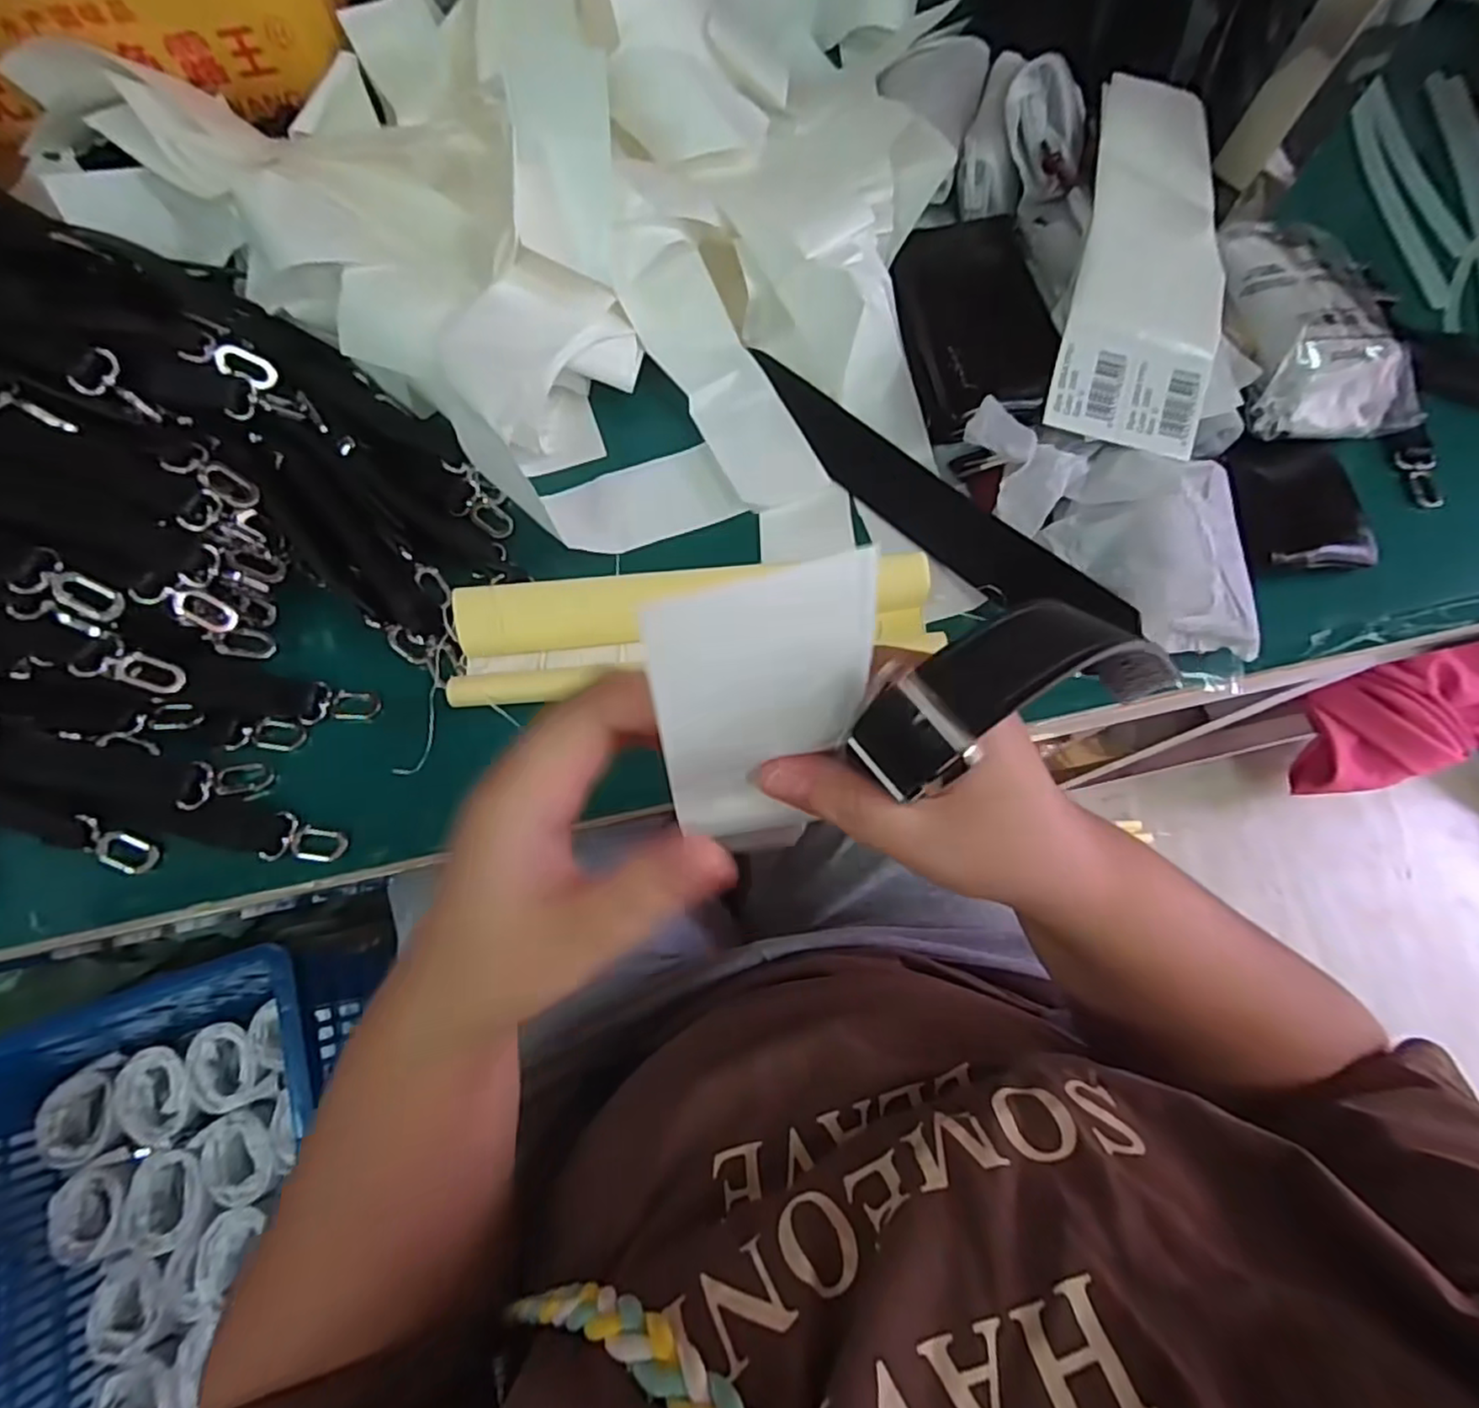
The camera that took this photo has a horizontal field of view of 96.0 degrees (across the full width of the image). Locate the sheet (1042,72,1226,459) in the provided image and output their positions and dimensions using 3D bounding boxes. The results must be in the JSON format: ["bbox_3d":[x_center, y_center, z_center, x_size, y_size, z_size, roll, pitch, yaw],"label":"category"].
[{"bbox_3d":[0.265,-0.285,0.426,0.094,0.055,0.239,12,72,3],"label":"sheet"}]

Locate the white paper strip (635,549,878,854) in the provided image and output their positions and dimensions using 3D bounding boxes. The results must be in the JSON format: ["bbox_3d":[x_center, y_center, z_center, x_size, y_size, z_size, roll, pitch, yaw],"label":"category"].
[{"bbox_3d":[0.007,0.011,0.202,0.057,0.121,0.007,-12,50,-8],"label":"white paper strip"}]

